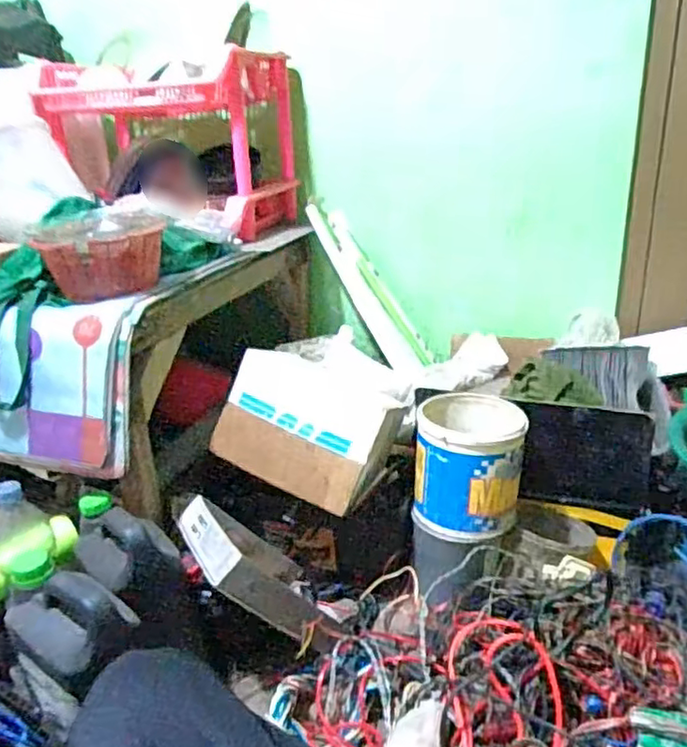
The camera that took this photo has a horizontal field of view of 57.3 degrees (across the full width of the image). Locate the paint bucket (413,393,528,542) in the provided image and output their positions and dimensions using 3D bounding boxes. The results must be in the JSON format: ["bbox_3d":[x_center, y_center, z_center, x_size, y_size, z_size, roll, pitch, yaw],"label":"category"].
[{"bbox_3d":[0.220,0.162,1.095,0.175,0.193,0.187,4,23,18],"label":"paint bucket"}]

